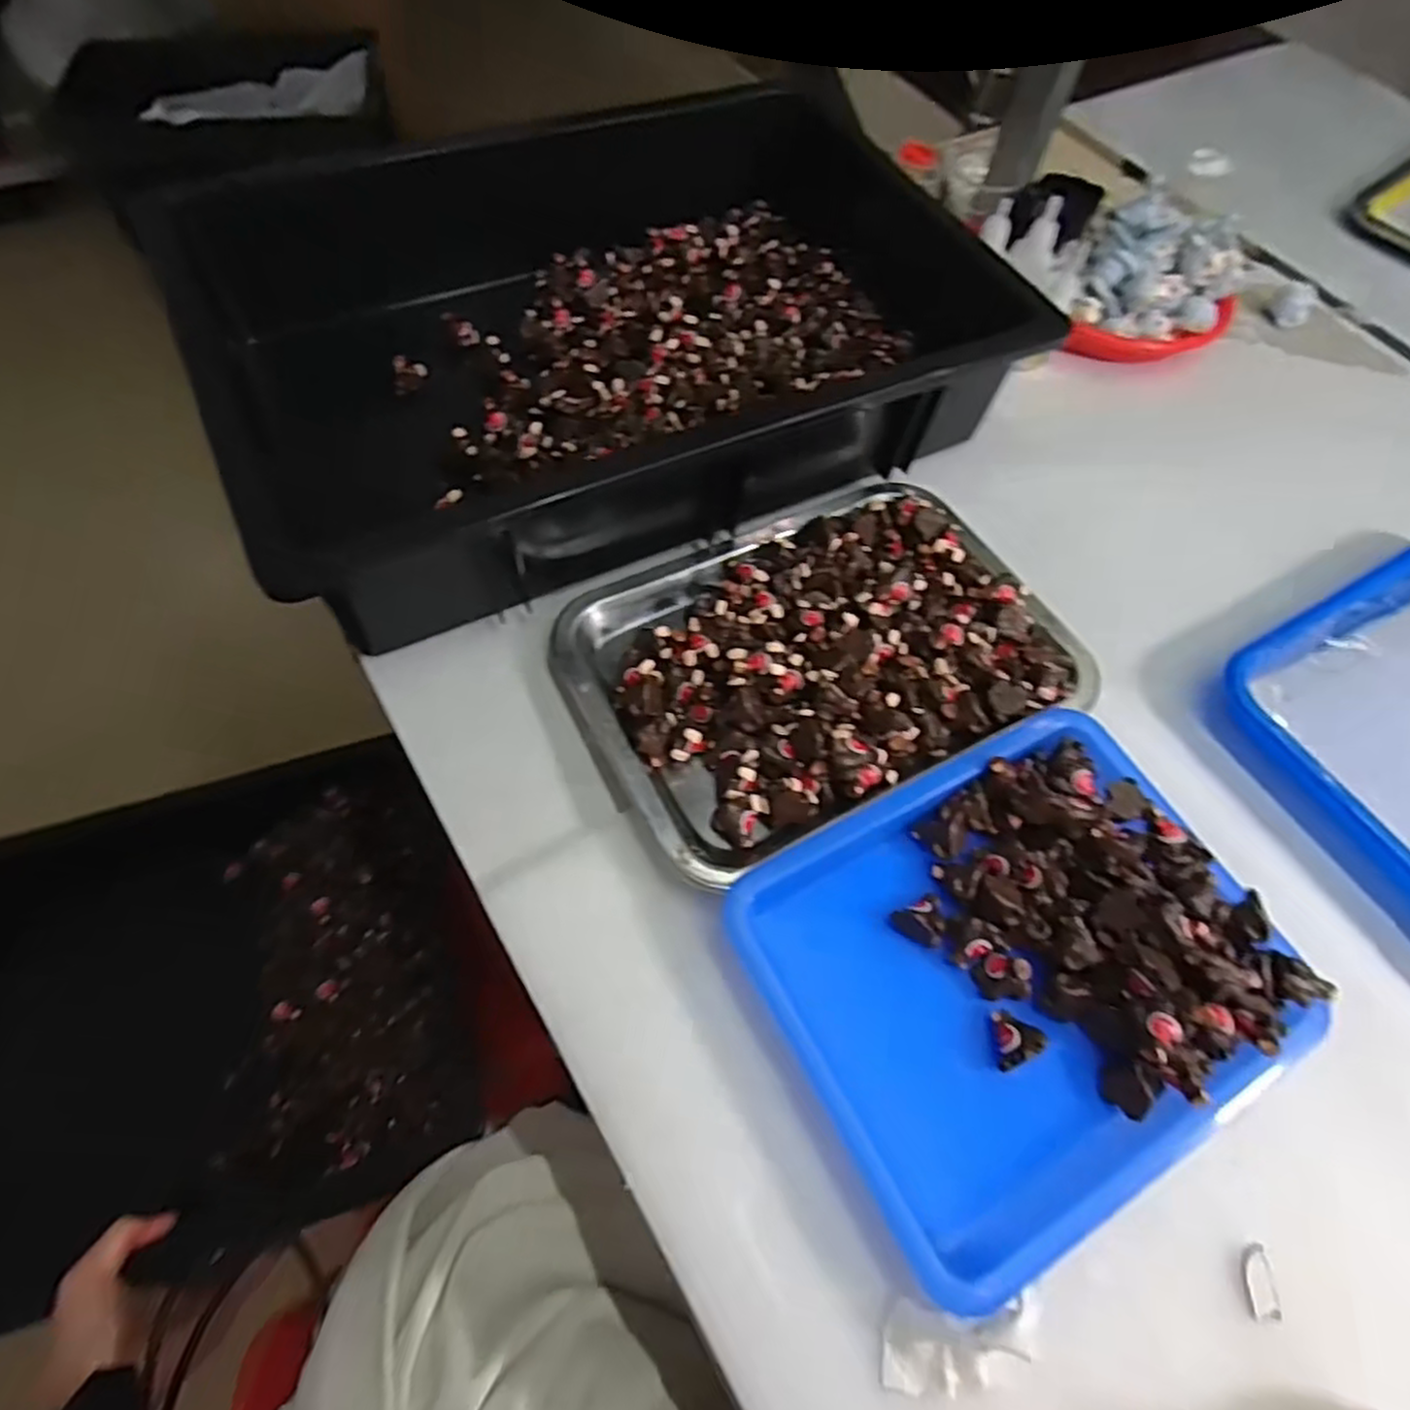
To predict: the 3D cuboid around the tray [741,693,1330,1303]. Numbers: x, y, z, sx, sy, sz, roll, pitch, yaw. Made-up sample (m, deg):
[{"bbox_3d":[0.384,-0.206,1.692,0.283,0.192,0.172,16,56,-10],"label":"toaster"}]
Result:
[{"bbox_3d":[0.137,0.111,0.329,0.207,0.038,0.171,-25,66,-17],"label":"tray"}]

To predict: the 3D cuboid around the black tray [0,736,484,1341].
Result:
[{"bbox_3d":[-0.412,0.224,0.539,0.454,0.104,0.325,-13,65,-13],"label":"black tray"}]

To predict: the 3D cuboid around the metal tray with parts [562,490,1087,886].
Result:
[{"bbox_3d":[0.060,-0.030,0.407,0.256,0.039,0.180,-23,65,-16],"label":"metal tray with parts"}]

